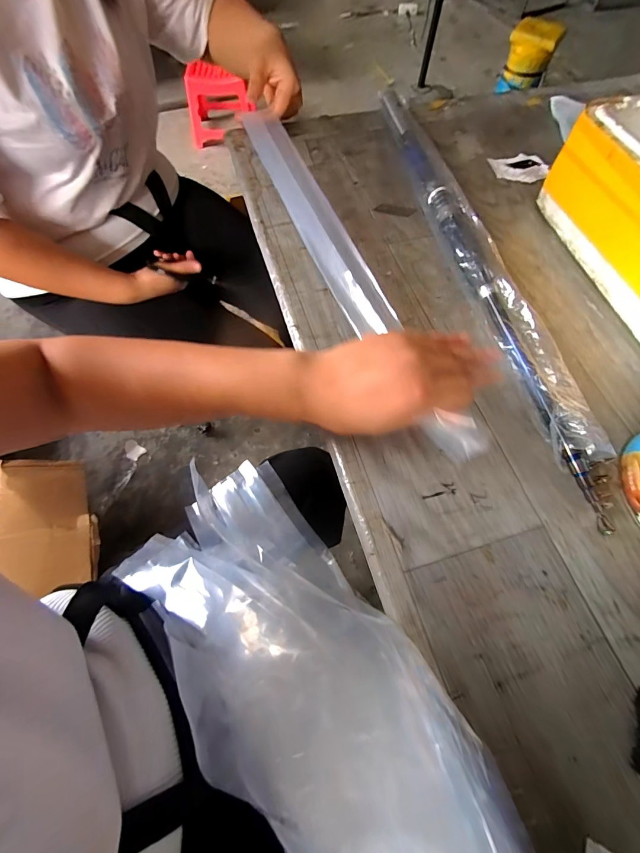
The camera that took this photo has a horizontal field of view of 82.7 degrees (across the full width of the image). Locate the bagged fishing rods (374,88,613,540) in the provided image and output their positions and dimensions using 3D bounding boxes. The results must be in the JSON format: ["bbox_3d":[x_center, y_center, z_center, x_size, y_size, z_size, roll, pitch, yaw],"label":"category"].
[{"bbox_3d":[0.154,-0.187,0.386,0.049,0.040,0.586,-12,65,-6],"label":"bagged fishing rods"}]

